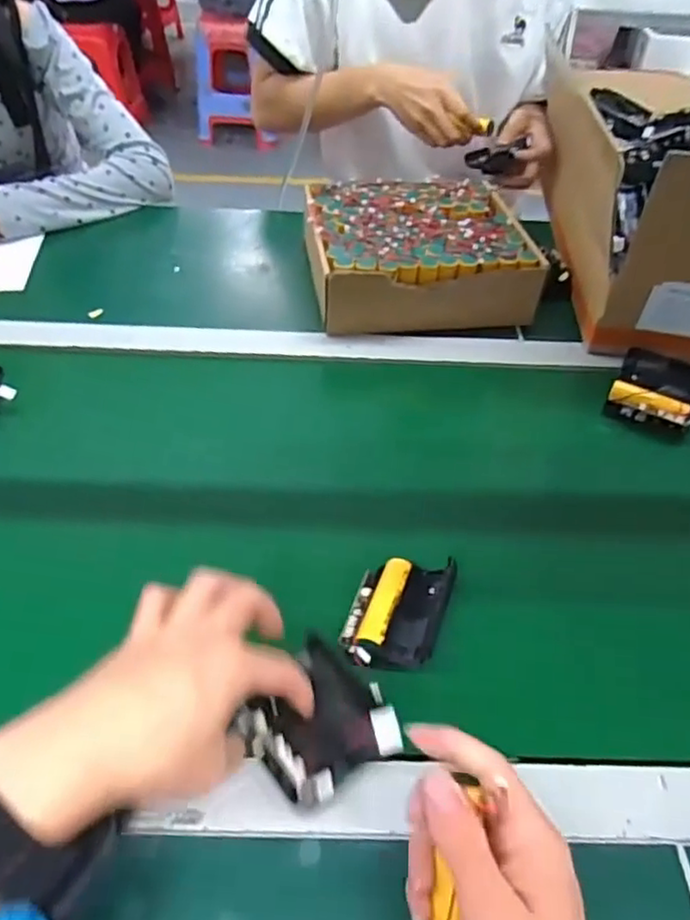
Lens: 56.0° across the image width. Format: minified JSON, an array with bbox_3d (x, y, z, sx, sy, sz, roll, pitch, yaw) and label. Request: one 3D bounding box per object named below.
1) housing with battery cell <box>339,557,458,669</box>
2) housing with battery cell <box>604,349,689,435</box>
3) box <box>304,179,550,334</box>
[{"bbox_3d":[0.036,0.102,0.442,0.061,0.024,0.083,18,49,11],"label":"housing with battery cell"},{"bbox_3d":[0.306,-0.061,0.631,0.097,0.037,0.065,24,50,15],"label":"housing with battery cell"},{"bbox_3d":[0.084,-0.246,0.756,0.235,0.066,0.229,-2,48,-8],"label":"box"}]

